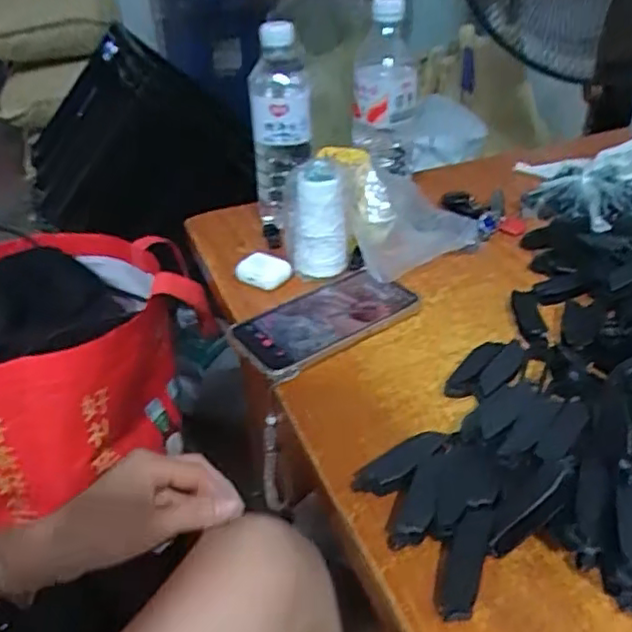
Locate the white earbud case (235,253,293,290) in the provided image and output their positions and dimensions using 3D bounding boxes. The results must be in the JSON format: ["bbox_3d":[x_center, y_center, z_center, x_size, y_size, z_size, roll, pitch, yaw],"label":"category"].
[{"bbox_3d":[-0.050,-0.042,0.614,0.048,0.027,0.031,17,39,27],"label":"white earbud case"}]

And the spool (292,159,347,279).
[{"bbox_3d":[0.004,-0.087,0.597,0.047,0.101,0.050,-2,34,1],"label":"spool"}]

